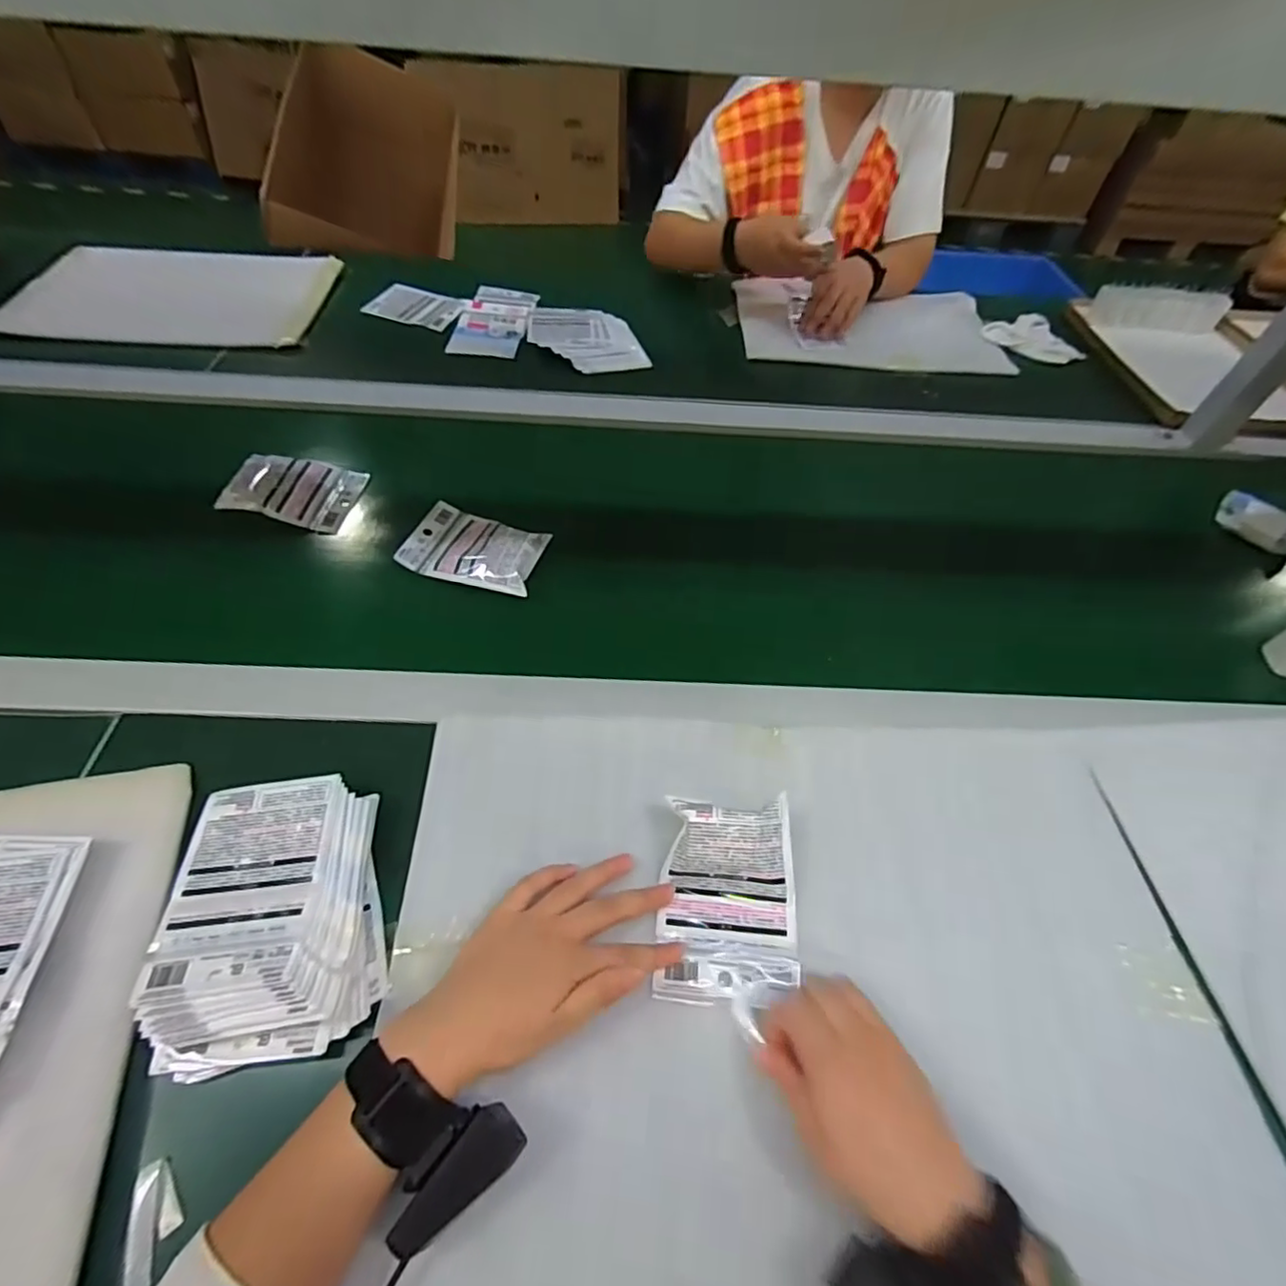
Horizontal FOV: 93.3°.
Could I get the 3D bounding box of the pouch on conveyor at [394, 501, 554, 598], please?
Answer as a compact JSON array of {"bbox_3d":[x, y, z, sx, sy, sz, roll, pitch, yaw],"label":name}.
[{"bbox_3d":[-0.174,-0.101,0.627,0.134,0.019,0.092,12,54,5],"label":"pouch on conveyor"}]

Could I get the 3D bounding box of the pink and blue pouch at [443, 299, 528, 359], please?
[{"bbox_3d":[-0.227,-0.470,0.907,0.099,0.015,0.133,4,54,-1],"label":"pink and blue pouch"}]

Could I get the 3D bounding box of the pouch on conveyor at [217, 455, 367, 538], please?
[{"bbox_3d":[-0.386,-0.169,0.675,0.123,0.032,0.096,4,54,-1],"label":"pouch on conveyor"}]

